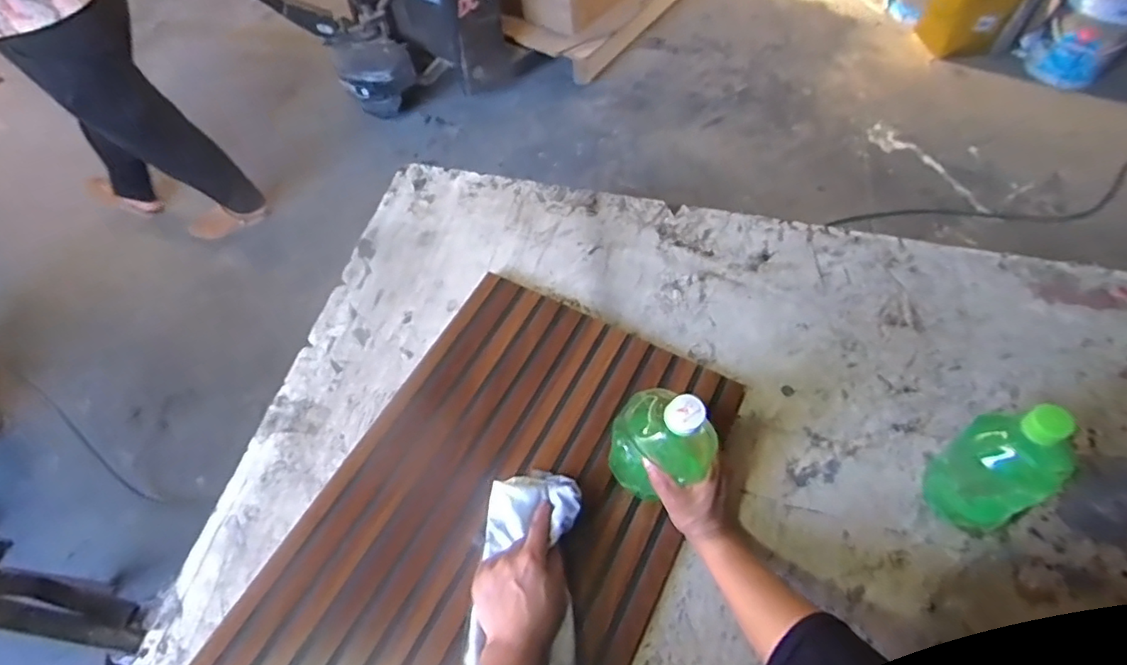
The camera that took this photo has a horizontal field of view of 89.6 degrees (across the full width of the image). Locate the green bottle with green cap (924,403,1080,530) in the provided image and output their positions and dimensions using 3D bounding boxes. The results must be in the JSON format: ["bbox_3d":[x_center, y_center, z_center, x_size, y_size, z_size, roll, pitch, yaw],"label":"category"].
[{"bbox_3d":[0.426,0.136,0.549,0.051,0.199,0.090,-38,64,-20],"label":"green bottle with green cap"}]

